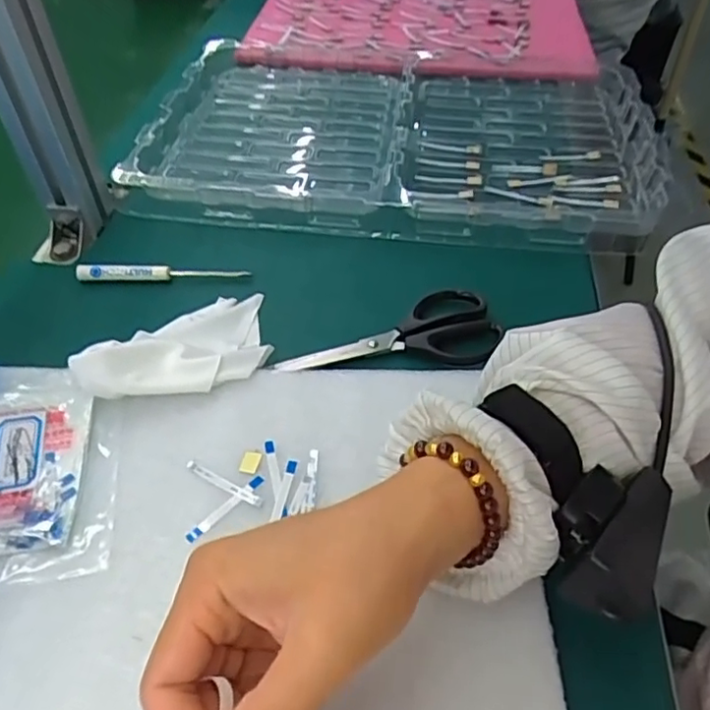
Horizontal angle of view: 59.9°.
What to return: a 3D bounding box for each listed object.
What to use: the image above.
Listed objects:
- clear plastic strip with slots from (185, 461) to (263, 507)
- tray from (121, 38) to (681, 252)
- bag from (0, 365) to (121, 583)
[{"bbox_3d":[-0.073,0.071,0.342,0.051,0.004,0.006,23,52,19],"label":"clear plastic strip with slots"},{"bbox_3d":[0.037,-0.219,0.588,0.457,0.028,0.284,7,48,7],"label":"tray"},{"bbox_3d":[-0.185,0.059,0.349,0.097,0.011,0.140,-7,48,-7],"label":"bag"}]

